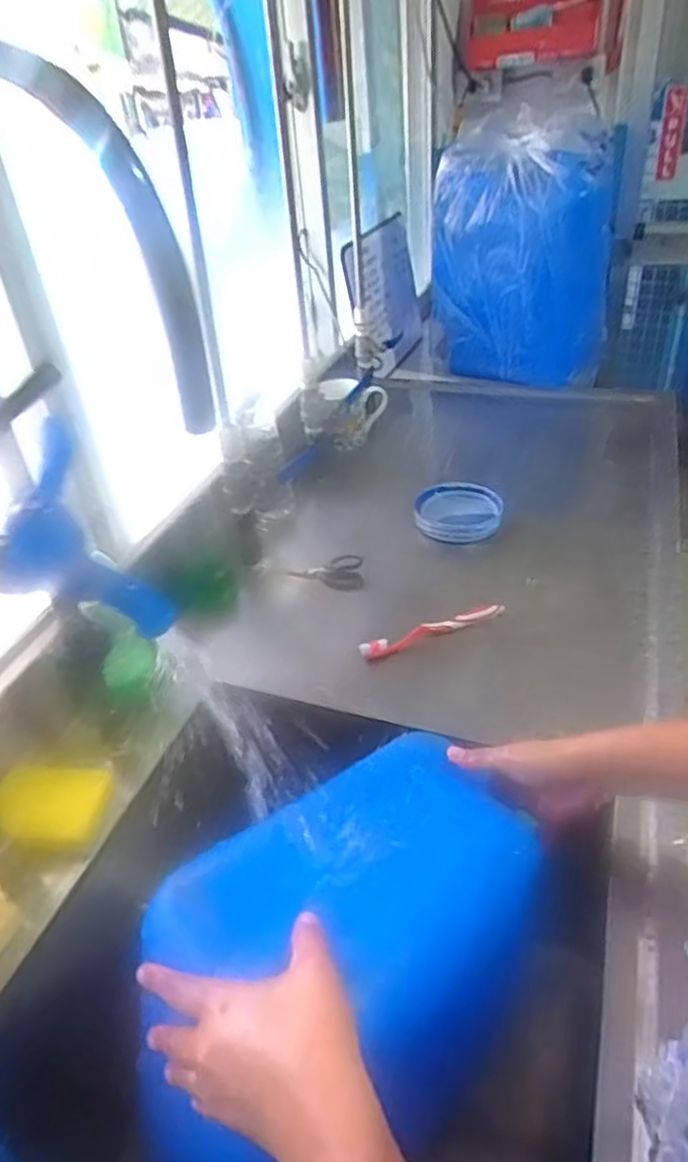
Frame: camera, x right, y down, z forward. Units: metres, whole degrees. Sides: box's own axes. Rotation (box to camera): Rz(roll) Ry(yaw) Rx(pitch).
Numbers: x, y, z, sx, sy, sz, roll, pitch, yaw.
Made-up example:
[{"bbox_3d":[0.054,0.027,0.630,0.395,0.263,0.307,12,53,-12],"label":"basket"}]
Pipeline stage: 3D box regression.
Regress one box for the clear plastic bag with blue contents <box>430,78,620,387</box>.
[{"bbox_3d":[0.373,-0.679,1.410,0.344,0.435,0.314,9,39,20],"label":"clear plastic bag with blue contents"}]

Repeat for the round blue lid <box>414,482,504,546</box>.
[{"bbox_3d":[0.163,-0.096,0.967,0.117,0.014,0.127,-2,45,2],"label":"round blue lid"}]

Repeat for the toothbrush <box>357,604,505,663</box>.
[{"bbox_3d":[0.104,0.056,0.786,0.183,0.021,0.025,-19,38,-17],"label":"toothbrush"}]

